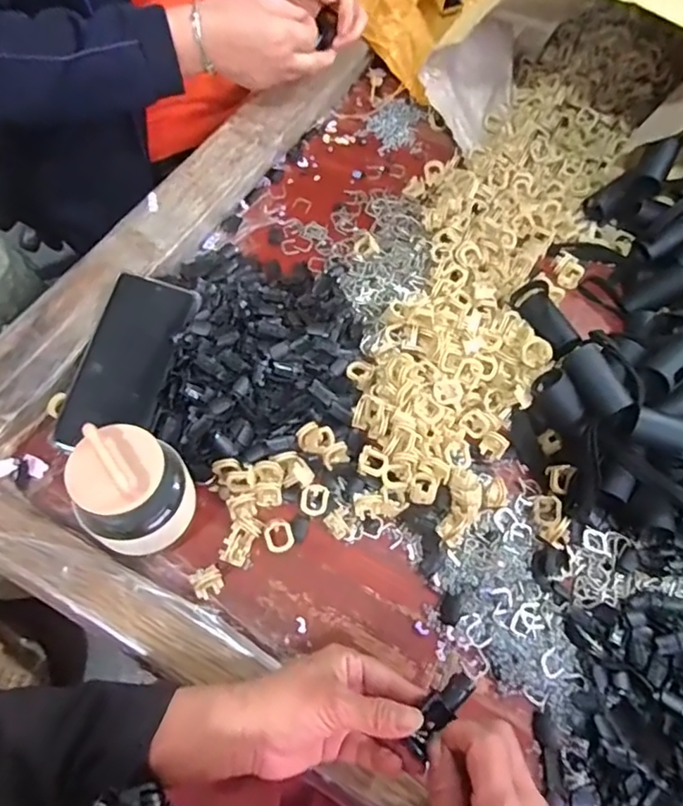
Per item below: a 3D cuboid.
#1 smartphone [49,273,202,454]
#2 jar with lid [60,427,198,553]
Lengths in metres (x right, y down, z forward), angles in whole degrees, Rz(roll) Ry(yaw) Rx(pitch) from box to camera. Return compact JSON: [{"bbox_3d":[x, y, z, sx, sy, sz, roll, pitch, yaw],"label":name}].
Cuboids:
[{"bbox_3d":[-0.187,-0.035,0.475,0.070,0.012,0.160,21,76,-6],"label":"smartphone"},{"bbox_3d":[-0.143,0.062,0.383,0.074,0.104,0.073,-17,69,-12],"label":"jar with lid"}]

